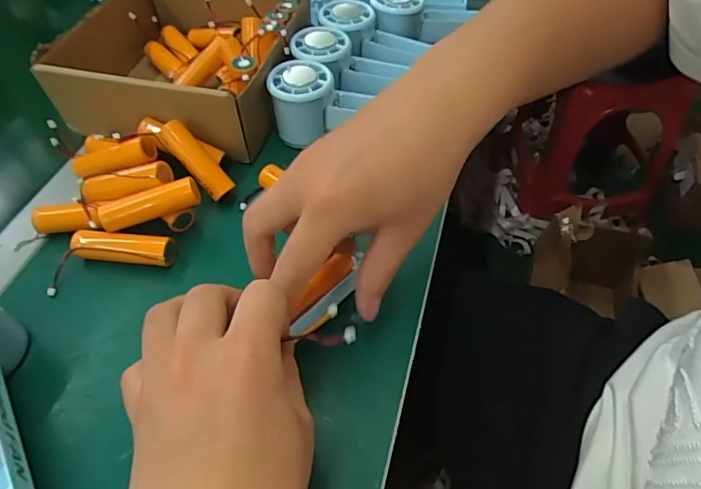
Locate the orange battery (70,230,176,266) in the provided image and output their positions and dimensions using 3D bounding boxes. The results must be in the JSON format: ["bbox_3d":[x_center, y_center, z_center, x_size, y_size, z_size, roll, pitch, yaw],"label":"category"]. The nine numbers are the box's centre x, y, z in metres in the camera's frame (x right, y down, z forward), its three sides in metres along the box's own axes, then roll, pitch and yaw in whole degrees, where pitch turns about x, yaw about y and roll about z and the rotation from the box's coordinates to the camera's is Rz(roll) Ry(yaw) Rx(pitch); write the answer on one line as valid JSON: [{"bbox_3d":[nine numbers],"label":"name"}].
[{"bbox_3d":[-0.170,0.003,0.362,0.072,0.017,0.020,2,52,3],"label":"orange battery"}]

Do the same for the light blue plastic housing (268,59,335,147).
[{"bbox_3d":[-0.043,-0.126,0.434,0.055,0.052,0.058,-1,51,0],"label":"light blue plastic housing"}]

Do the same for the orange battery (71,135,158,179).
[{"bbox_3d":[-0.200,-0.070,0.405,0.078,0.018,0.022,-12,51,11],"label":"orange battery"}]

